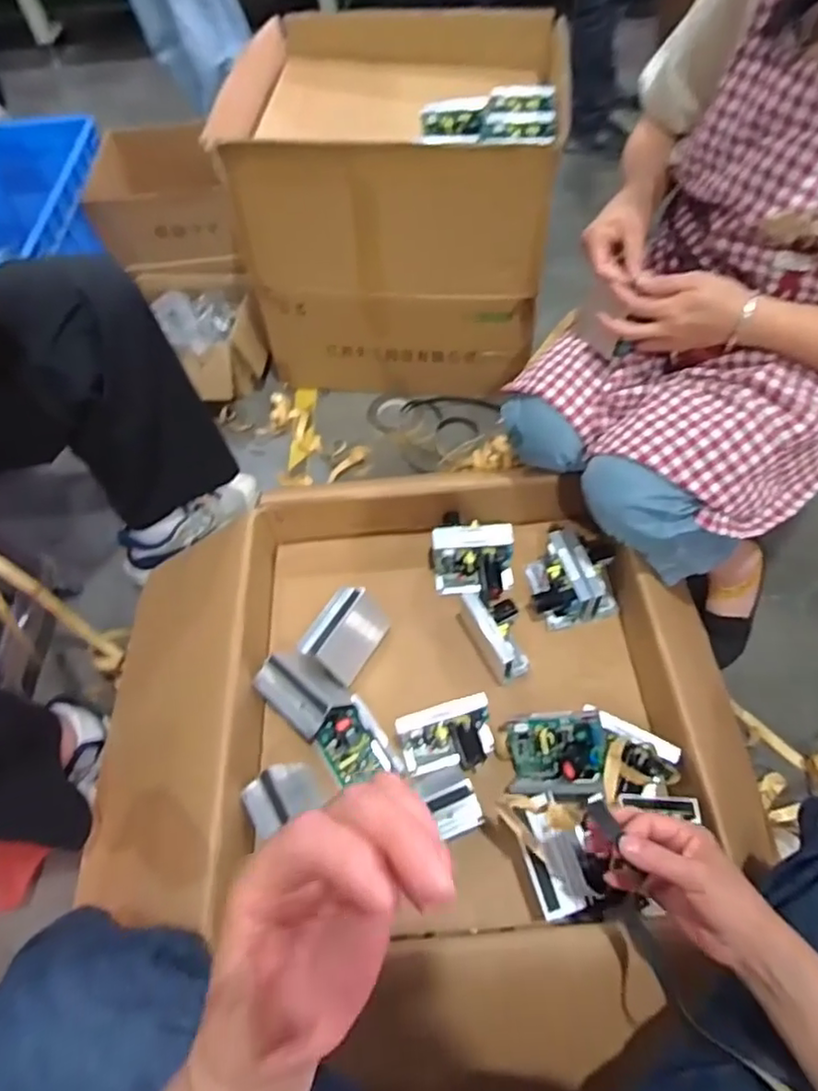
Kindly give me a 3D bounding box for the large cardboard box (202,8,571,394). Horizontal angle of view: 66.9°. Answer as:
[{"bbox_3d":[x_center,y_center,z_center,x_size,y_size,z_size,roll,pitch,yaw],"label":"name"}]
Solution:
[{"bbox_3d":[-0.013,-0.702,1.283,0.559,0.470,0.565,3,57,6],"label":"large cardboard box"}]

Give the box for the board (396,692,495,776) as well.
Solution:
[{"bbox_3d":[0.048,0.239,0.761,0.113,0.071,0.071,-15,57,-6],"label":"board"}]

